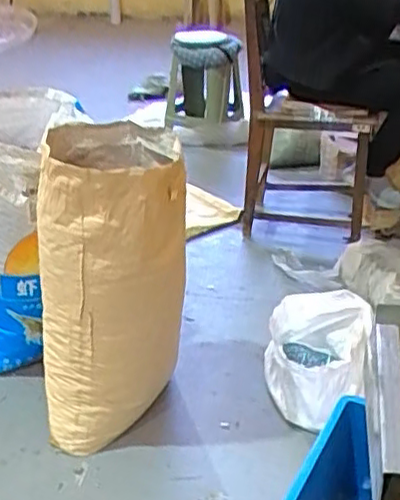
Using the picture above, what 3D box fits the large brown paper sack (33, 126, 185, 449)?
[{"bbox_3d":[-0.212,0.067,1.633,0.336,0.641,0.413,-3,28,-5],"label":"large brown paper sack"}]

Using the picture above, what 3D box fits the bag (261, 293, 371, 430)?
[{"bbox_3d":[0.301,0.276,1.788,0.275,0.193,0.388,7,29,14],"label":"bag"}]

